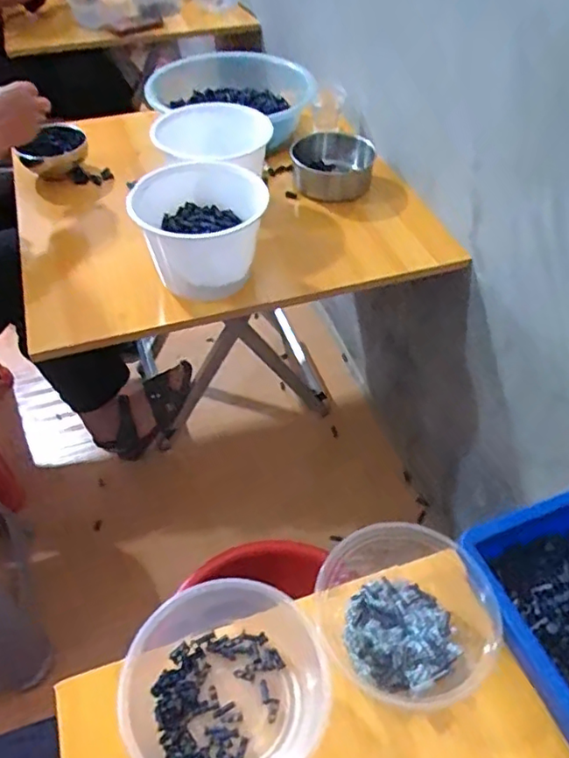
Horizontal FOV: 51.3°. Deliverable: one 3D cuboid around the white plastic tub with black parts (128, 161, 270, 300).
[{"bbox_3d":[-0.115,-0.181,0.793,0.167,0.124,0.190,-3,50,-4],"label":"white plastic tub with black parts"}]

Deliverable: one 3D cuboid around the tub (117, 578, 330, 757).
[{"bbox_3d":[-0.042,0.226,0.436,0.135,0.056,0.135,1,50,-1],"label":"tub"}]

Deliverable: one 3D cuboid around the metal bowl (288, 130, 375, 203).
[{"bbox_3d":[0.080,-0.356,0.982,0.133,0.076,0.133,1,50,-1],"label":"metal bowl"}]

